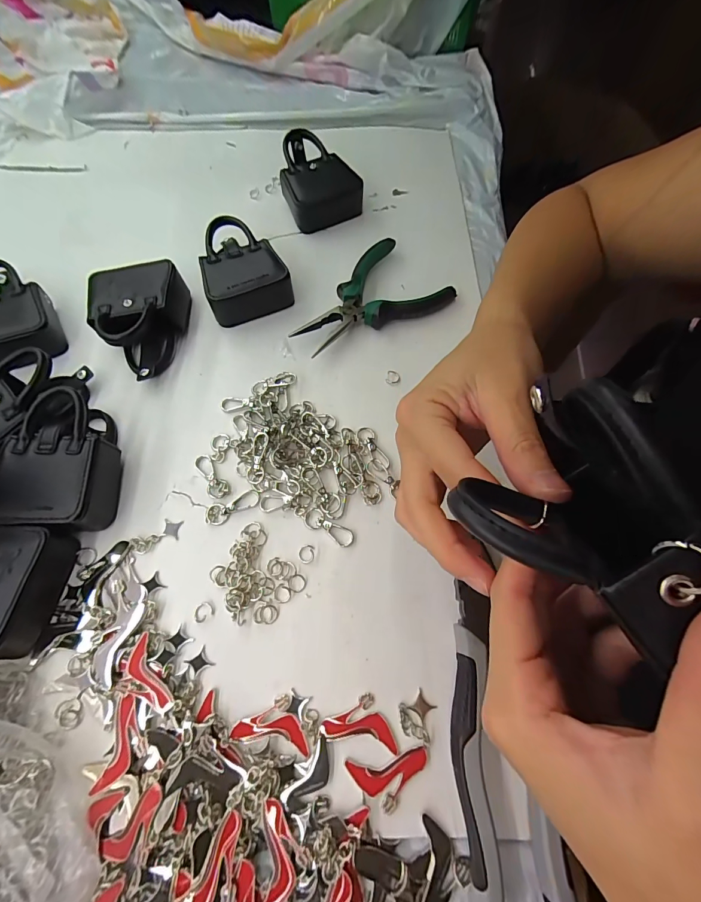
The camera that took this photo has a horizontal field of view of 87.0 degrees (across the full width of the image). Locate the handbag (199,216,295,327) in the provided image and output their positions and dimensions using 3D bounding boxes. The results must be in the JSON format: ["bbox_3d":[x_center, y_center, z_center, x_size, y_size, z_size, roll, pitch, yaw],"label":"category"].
[{"bbox_3d":[-0.106,-0.174,0.356,0.074,0.040,0.094,-21,67,-10],"label":"handbag"}]

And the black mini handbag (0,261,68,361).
[{"bbox_3d":[-0.308,-0.125,0.333,0.074,0.038,0.104,-21,67,-10],"label":"black mini handbag"}]

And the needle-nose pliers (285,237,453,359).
[{"bbox_3d":[0.012,-0.146,0.351,0.149,0.023,0.091,-28,69,-13],"label":"needle-nose pliers"}]

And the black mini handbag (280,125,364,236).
[{"bbox_3d":[-0.040,-0.295,0.404,0.078,0.051,0.094,-23,68,-11],"label":"black mini handbag"}]

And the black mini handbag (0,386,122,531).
[{"bbox_3d":[-0.208,0.006,0.270,0.077,0.040,0.105,3,65,0],"label":"black mini handbag"}]

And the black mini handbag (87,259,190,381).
[{"bbox_3d":[-0.184,-0.115,0.326,0.075,0.040,0.105,-12,66,-6],"label":"black mini handbag"}]

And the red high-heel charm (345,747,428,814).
[{"bbox_3d":[0.023,0.188,0.209,0.046,0.004,0.025,-8,66,-5],"label":"red high-heel charm"}]

